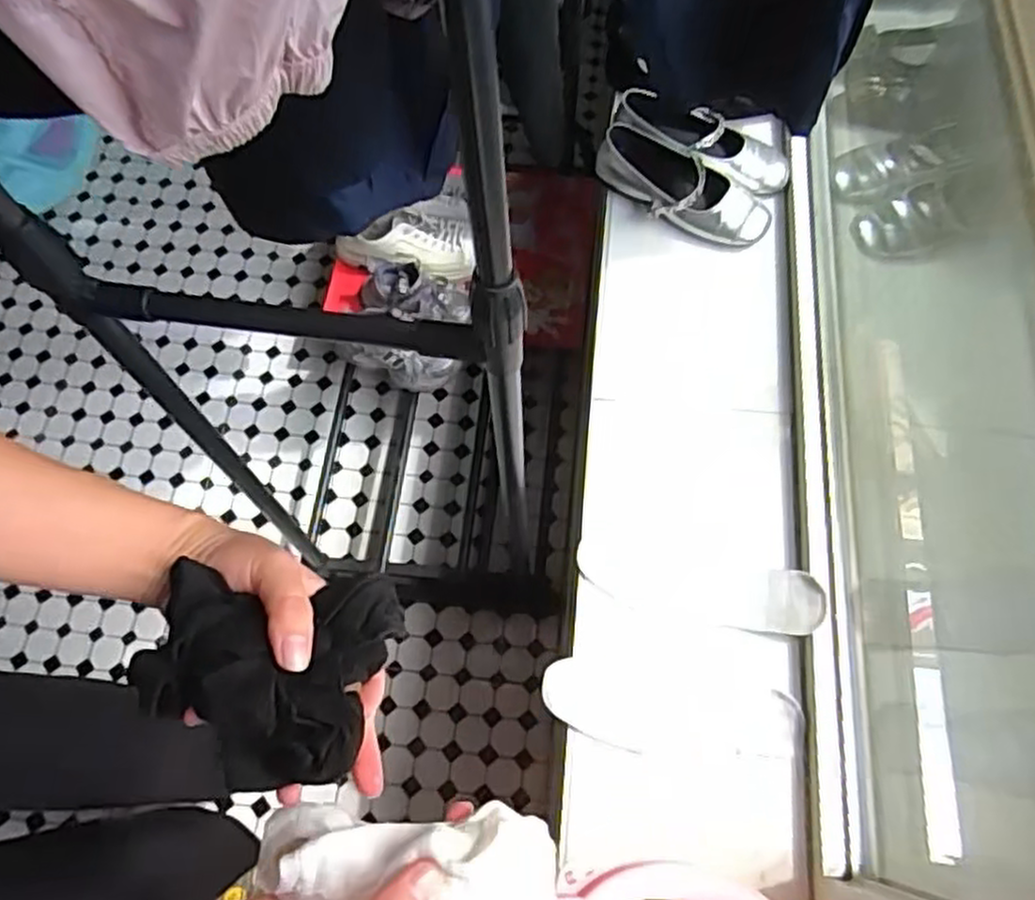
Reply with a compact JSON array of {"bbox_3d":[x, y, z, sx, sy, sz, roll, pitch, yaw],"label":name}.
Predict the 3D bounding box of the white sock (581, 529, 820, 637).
[{"bbox_3d":[0.181,0.136,0.759,0.238,0.028,0.075,13,67,8],"label":"white sock"}]

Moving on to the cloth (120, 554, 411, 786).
[{"bbox_3d":[-0.121,0.105,0.357,0.111,0.058,0.098,0,66,3],"label":"cloth"}]

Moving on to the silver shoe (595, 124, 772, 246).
[{"bbox_3d":[0.217,-0.322,0.932,0.201,0.061,0.088,27,70,14],"label":"silver shoe"}]

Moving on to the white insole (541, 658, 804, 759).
[{"bbox_3d":[0.148,0.254,0.721,0.243,0.014,0.075,8,67,6],"label":"white insole"}]

